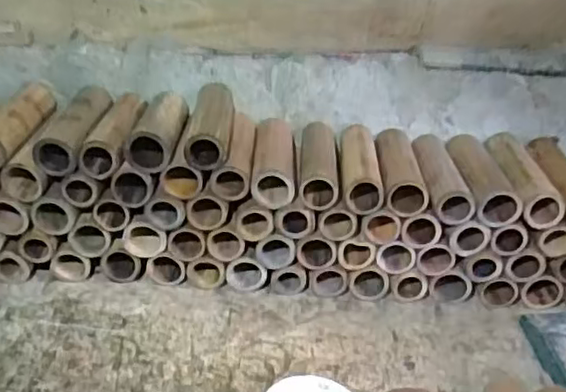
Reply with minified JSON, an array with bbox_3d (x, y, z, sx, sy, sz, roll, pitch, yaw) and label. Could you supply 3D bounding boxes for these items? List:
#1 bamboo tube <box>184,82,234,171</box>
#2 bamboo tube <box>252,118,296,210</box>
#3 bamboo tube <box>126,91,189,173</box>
[{"bbox_3d":[-0.098,-0.102,0.871,0.054,0.045,0.187,0,32,-2],"label":"bamboo tube"},{"bbox_3d":[-0.011,-0.053,0.900,0.055,0.050,0.185,1,32,1],"label":"bamboo tube"},{"bbox_3d":[-0.167,-0.097,0.873,0.060,0.050,0.174,1,32,1],"label":"bamboo tube"}]

